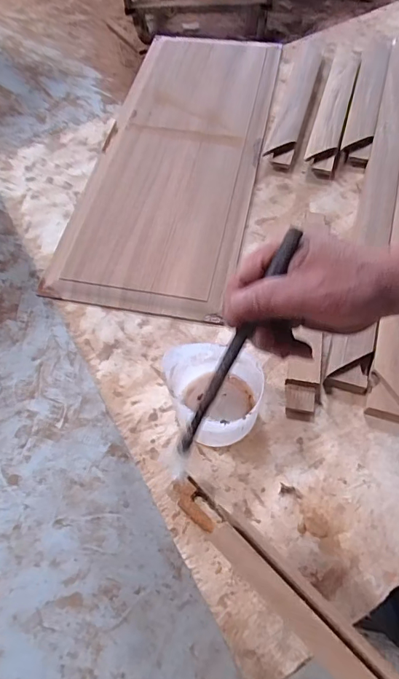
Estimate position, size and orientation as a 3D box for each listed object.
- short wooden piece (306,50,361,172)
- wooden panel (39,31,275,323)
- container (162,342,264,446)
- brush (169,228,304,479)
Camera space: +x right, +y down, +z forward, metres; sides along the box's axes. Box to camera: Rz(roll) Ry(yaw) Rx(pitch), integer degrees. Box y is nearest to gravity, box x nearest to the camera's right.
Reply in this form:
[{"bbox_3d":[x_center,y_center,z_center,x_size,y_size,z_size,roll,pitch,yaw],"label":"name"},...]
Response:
[{"bbox_3d":[0.238,-0.415,0.752,0.047,0.034,0.321,15,64,10],"label":"short wooden piece"},{"bbox_3d":[-0.037,-0.310,0.714,0.261,0.015,0.618,10,65,7],"label":"wooden panel"},{"bbox_3d":[0.014,0.054,0.469,0.098,0.108,0.089,21,65,13],"label":"container"},{"bbox_3d":[0.021,0.016,0.302,0.015,0.010,0.196,31,107,16],"label":"brush"}]

